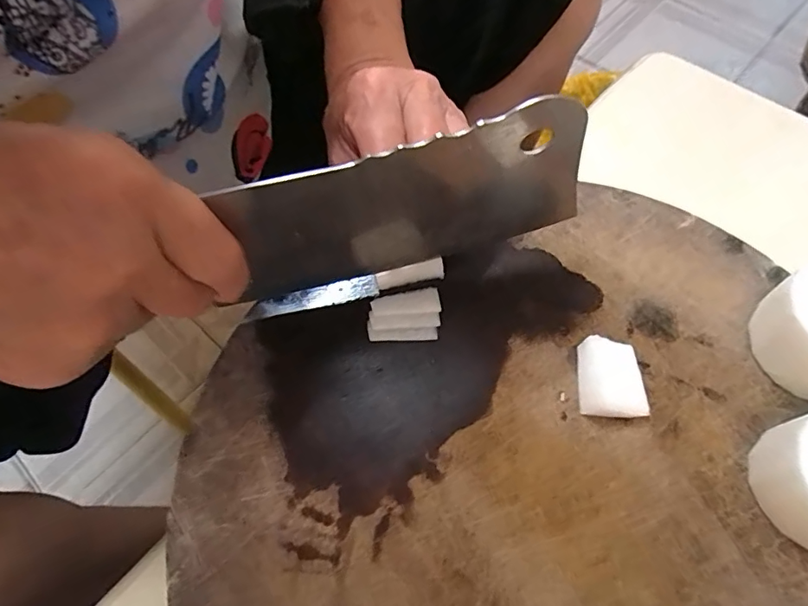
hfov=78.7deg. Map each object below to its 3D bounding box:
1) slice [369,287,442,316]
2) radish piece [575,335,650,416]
[{"bbox_3d":[0.001,0.000,0.235,0.032,0.004,0.013,-8,63,-1],"label":"slice"},{"bbox_3d":[0.091,0.032,0.217,0.026,0.009,0.032,3,63,5],"label":"radish piece"}]

